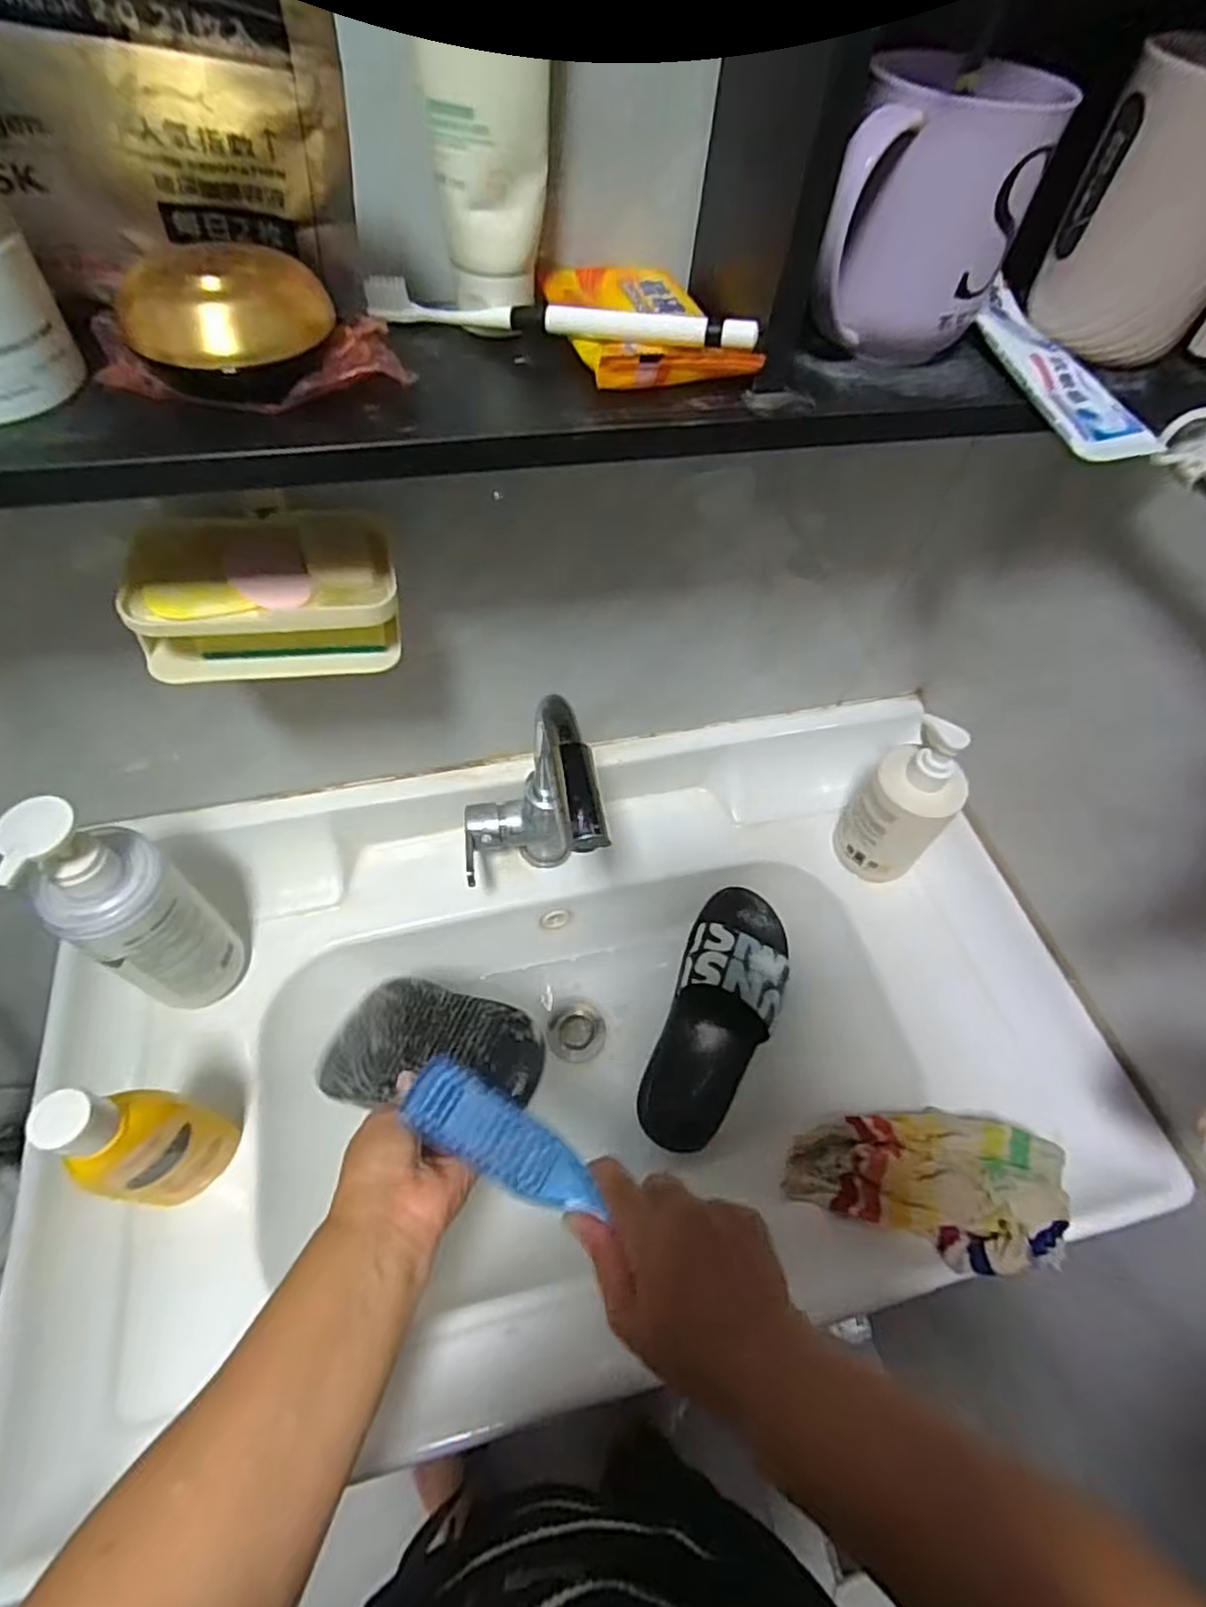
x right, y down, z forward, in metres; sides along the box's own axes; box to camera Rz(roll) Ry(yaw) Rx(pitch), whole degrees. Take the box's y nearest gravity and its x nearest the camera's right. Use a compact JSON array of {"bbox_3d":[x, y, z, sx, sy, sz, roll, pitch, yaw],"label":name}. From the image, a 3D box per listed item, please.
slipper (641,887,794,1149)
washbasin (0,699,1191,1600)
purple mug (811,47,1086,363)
[{"bbox_3d":[0.112,0.183,0.654,0.097,0.066,0.224,21,74,9],"label":"slipper"},{"bbox_3d":[-0.018,0.207,0.639,0.813,0.204,0.472,-10,58,-11],"label":"washbasin"},{"bbox_3d":[0.137,-0.245,0.301,0.071,0.094,0.081,25,58,11],"label":"purple mug"}]

